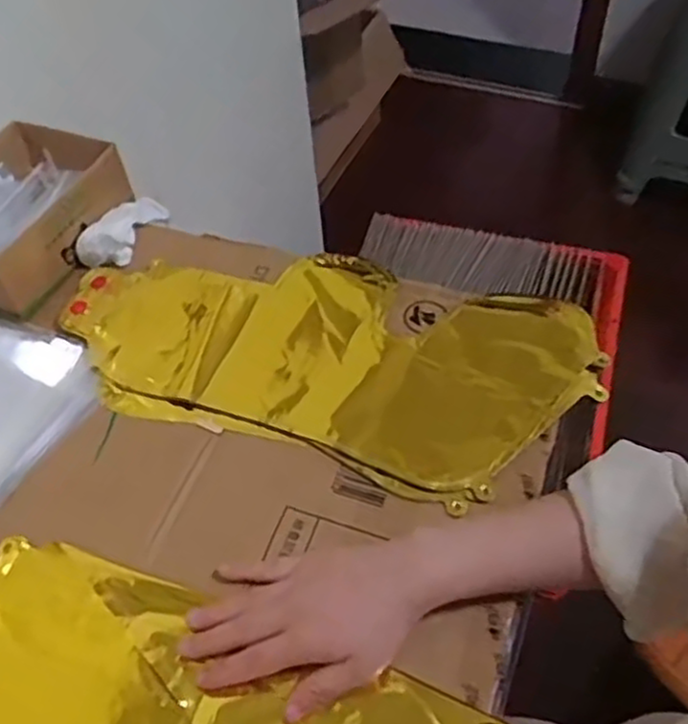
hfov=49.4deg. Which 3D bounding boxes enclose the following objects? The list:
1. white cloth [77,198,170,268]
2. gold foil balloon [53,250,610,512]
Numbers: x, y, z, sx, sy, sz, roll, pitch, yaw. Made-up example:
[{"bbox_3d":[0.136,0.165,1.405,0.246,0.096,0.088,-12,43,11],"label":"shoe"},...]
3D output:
[{"bbox_3d":[-0.211,-0.130,0.719,0.043,0.038,0.118,16,42,16],"label":"white cloth"},{"bbox_3d":[-0.020,-0.013,0.615,0.430,0.013,0.206,12,54,13],"label":"gold foil balloon"}]

